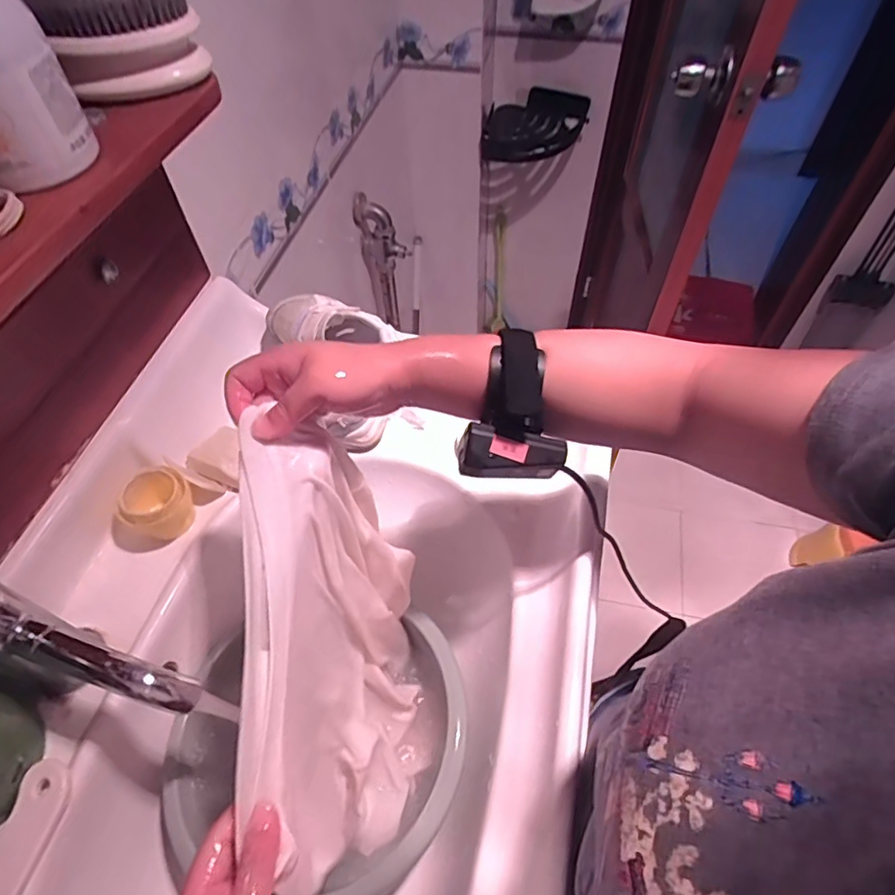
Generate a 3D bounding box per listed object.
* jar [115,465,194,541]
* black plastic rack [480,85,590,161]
[{"bbox_3d":[-0.268,0.053,0.516,0.062,0.053,0.060,33,61,23],"label":"jar"},{"bbox_3d":[0.188,-0.690,1.200,0.196,0.094,0.153,14,56,11],"label":"black plastic rack"}]

